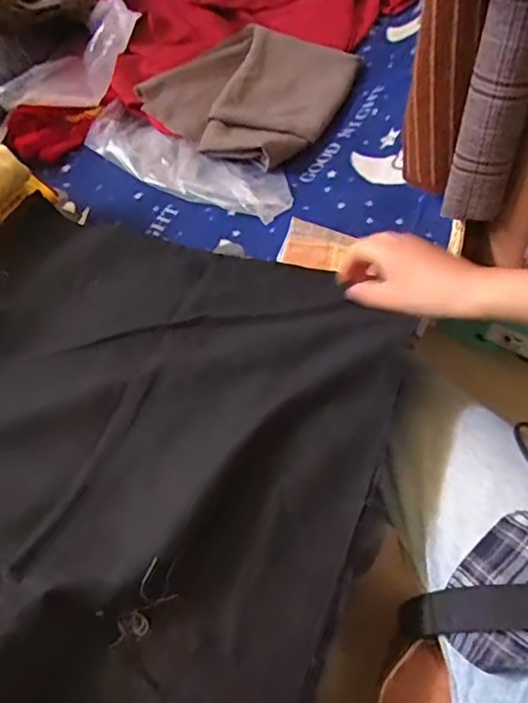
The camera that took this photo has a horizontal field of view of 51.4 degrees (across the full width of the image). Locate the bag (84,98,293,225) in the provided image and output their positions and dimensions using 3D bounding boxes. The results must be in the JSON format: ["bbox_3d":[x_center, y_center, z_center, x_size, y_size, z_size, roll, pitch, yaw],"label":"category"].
[{"bbox_3d":[-0.110,-0.264,0.767,0.327,0.028,0.104,25,62,17],"label":"bag"}]

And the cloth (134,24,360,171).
[{"bbox_3d":[-0.014,-0.392,0.820,0.239,0.049,0.297,27,63,18],"label":"cloth"}]

